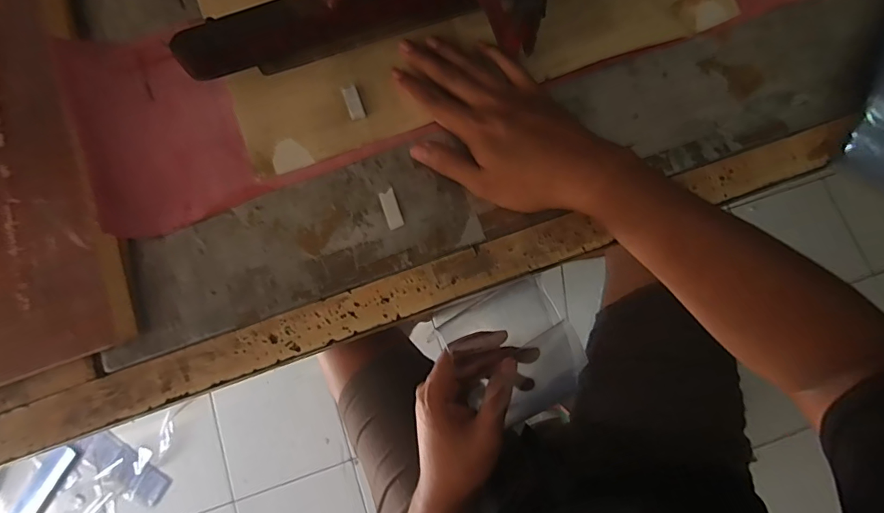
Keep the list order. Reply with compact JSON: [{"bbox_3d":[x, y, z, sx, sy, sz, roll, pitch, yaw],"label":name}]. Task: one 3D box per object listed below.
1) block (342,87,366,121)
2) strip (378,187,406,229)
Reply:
[{"bbox_3d":[-0.073,-0.127,0.383,0.012,0.004,0.027,-19,79,-5],"label":"block"},{"bbox_3d":[-0.040,-0.037,0.369,0.012,0.006,0.031,-19,79,-5],"label":"strip"}]

